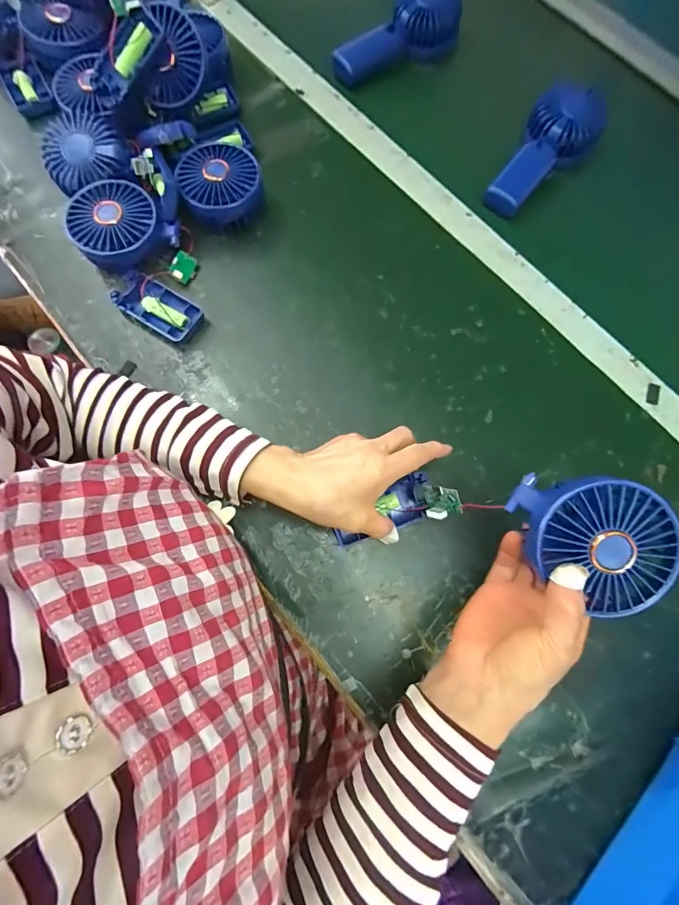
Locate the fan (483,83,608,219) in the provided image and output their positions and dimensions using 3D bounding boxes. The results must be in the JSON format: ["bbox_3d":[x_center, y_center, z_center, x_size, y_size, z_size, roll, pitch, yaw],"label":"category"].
[{"bbox_3d":[0.240,-0.360,0.470,0.078,0.040,0.163,43,96,9],"label":"fan"}]

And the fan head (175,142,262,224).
[{"bbox_3d":[-0.126,-0.287,0.429,0.085,0.046,0.083,-8,76,-3],"label":"fan head"}]

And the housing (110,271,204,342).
[{"bbox_3d":[-0.188,-0.150,0.406,0.094,0.017,0.044,31,77,7],"label":"housing"}]

